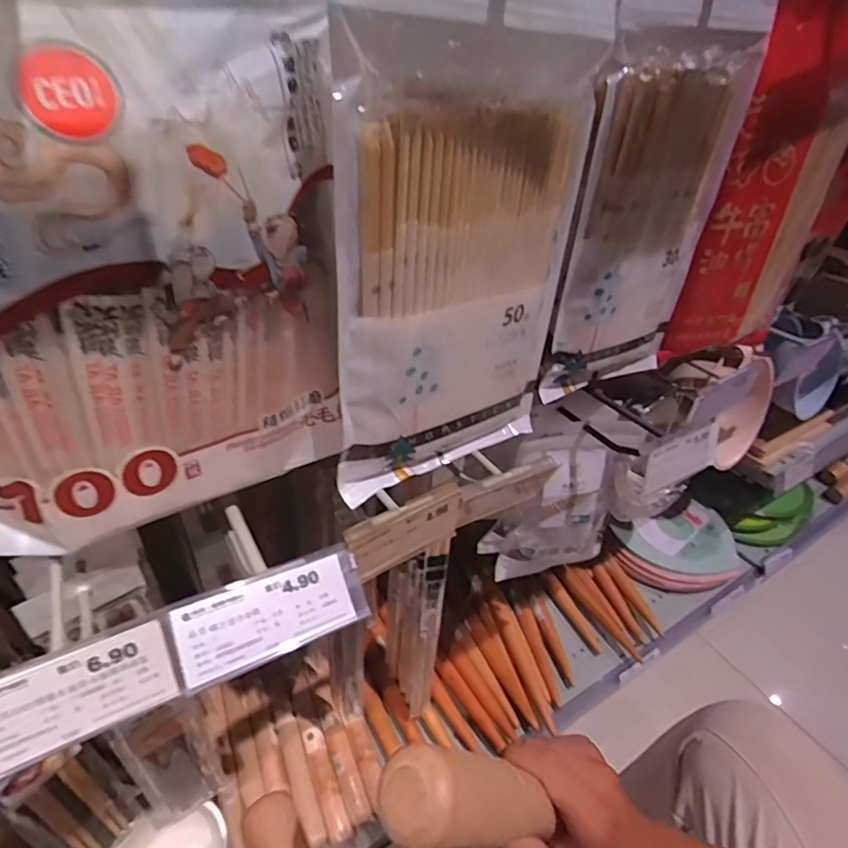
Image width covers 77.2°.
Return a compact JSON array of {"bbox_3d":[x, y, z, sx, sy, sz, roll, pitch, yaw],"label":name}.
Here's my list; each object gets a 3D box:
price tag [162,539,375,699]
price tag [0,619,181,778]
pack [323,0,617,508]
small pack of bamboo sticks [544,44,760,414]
[{"bbox_3d":[-0.080,0.102,0.286,0.098,0.004,0.043,-16,80,-30],"label":"price tag"},{"bbox_3d":[-0.164,0.126,0.242,0.089,0.040,0.004,-17,3,-28],"label":"price tag"},{"bbox_3d":[0.027,-0.094,0.307,0.170,0.283,0.020,-21,43,-30],"label":"pack"},{"bbox_3d":[0.160,-0.130,0.391,0.145,0.227,0.023,-21,44,-31],"label":"small pack of bamboo sticks"}]

